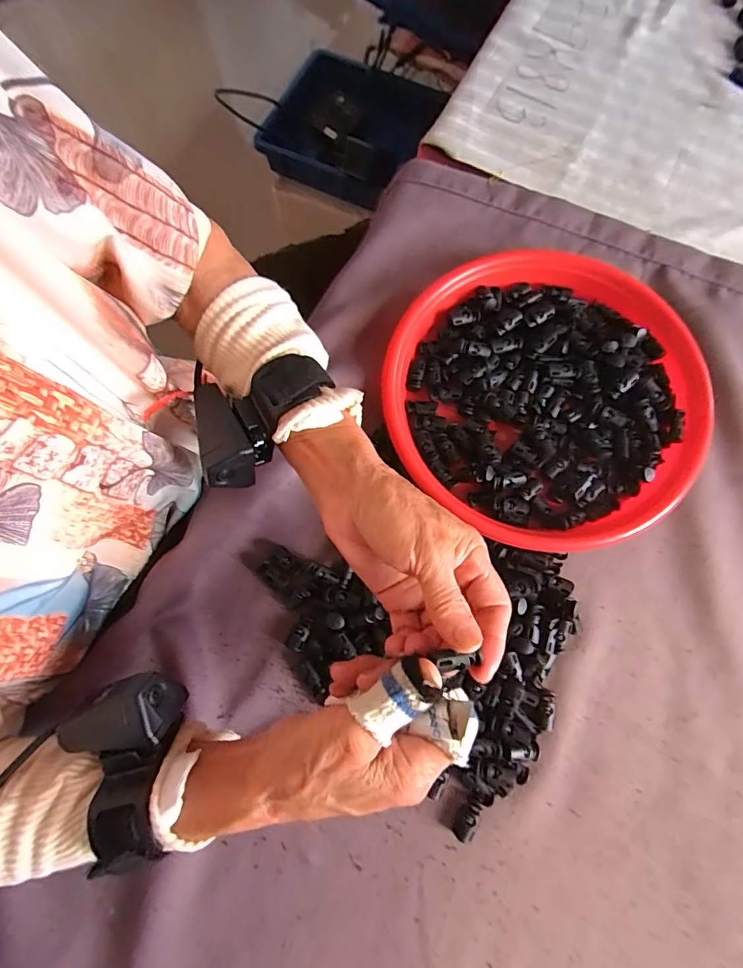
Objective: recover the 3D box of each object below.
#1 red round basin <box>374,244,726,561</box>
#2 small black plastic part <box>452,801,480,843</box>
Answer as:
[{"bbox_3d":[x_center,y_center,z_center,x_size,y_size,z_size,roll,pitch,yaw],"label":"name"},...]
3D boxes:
[{"bbox_3d":[0.141,-0.076,0.379,0.242,0.032,0.246,0,76,2],"label":"red round basin"},{"bbox_3d":[0.067,0.236,0.321,0.013,0.010,0.023,26,78,8],"label":"small black plastic part"}]

